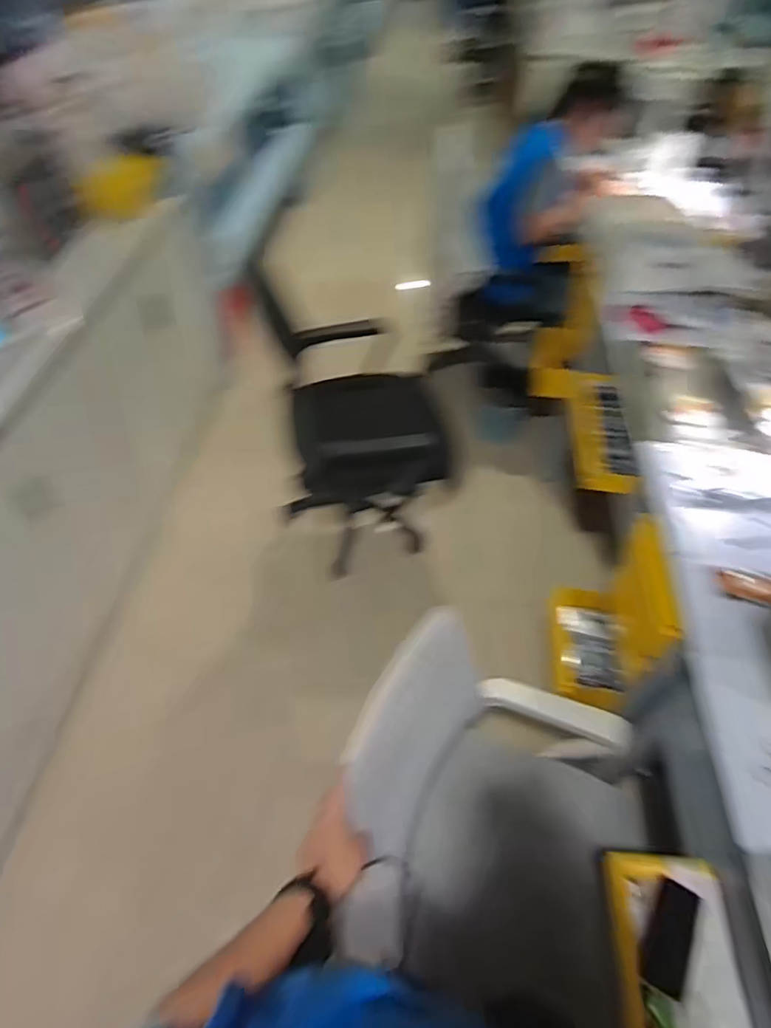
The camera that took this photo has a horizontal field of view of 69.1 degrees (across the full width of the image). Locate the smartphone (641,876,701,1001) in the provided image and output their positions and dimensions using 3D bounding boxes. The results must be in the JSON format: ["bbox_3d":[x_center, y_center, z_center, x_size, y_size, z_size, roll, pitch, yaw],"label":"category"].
[{"bbox_3d":[0.430,0.635,0.842,0.064,0.006,0.141,31,60,7],"label":"smartphone"}]

